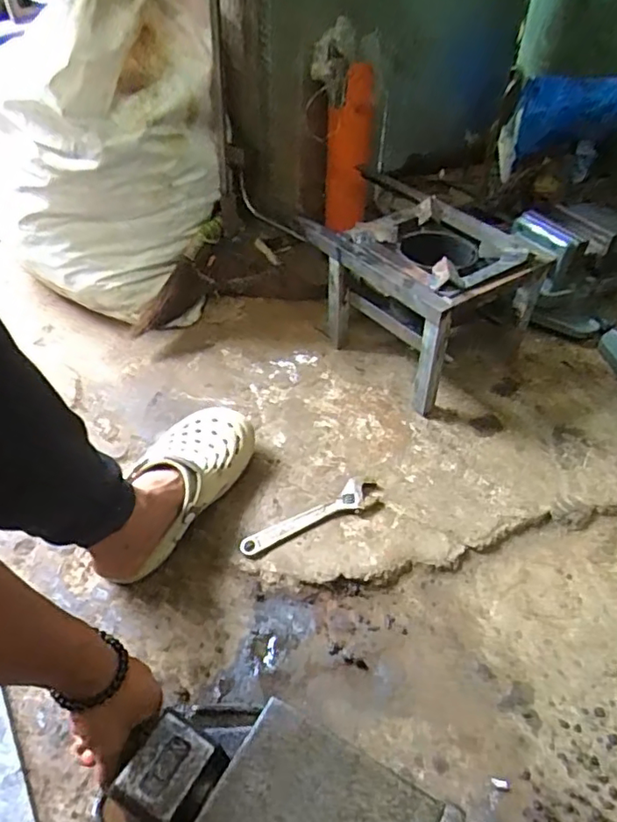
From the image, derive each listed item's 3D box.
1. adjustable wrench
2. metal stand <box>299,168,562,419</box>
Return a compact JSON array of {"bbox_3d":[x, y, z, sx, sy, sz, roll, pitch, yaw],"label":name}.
[{"bbox_3d":[0.004,0.140,0.735,0.186,0.013,0.052,-22,51,-18],"label":"adjustable wrench"},{"bbox_3d":[0.185,-0.197,0.922,0.265,0.213,0.301,-27,53,-22],"label":"metal stand"}]

